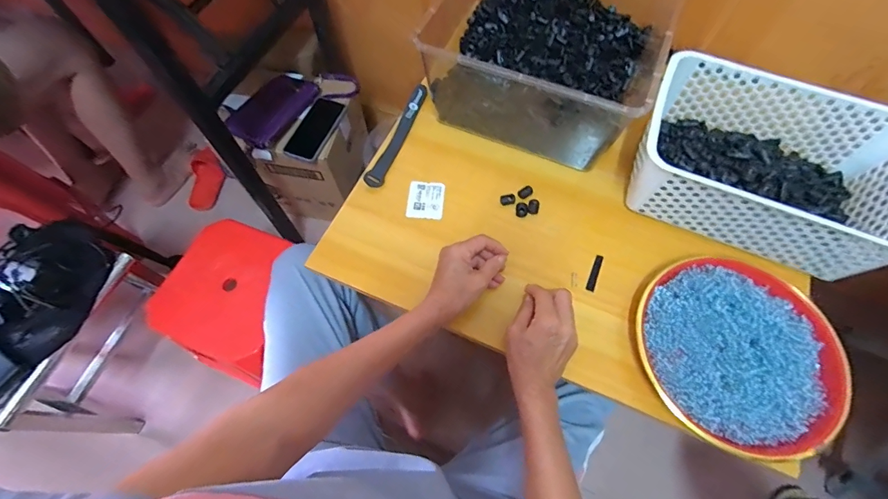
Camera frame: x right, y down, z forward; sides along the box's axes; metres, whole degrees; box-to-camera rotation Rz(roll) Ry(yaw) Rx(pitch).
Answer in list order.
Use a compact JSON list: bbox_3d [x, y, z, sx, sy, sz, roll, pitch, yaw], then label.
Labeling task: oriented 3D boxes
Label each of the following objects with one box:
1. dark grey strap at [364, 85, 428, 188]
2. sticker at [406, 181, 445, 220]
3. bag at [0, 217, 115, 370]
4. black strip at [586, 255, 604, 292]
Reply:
[{"bbox_3d":[-0.066,-0.174,0.605,0.024,0.012,0.196,19,66,9],"label":"dark grey strap"},{"bbox_3d":[-0.025,-0.069,0.565,0.050,0.004,0.056,5,69,-3],"label":"sticker"},{"bbox_3d":[-0.686,0.054,0.674,0.162,0.088,0.238,16,66,8],"label":"bag"},{"bbox_3d":[0.192,0.030,0.513,0.009,0.004,0.052,22,67,11],"label":"black strip"}]

